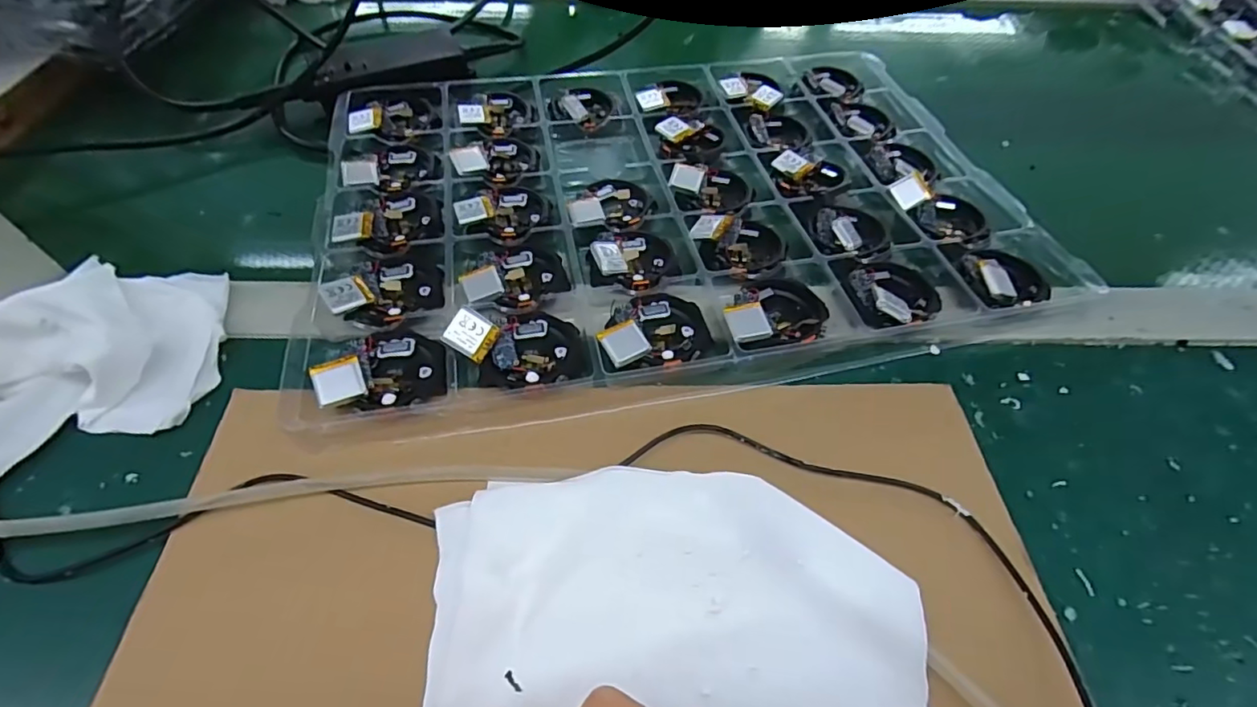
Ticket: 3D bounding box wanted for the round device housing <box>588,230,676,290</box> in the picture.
[{"bbox_3d":[0.003,-0.062,0.329,0.046,0.015,0.046,10,55,6],"label":"round device housing"}]

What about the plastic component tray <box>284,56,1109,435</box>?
[{"bbox_3d":[0.028,-0.117,0.370,0.439,0.023,0.305,-8,55,-8],"label":"plastic component tray"}]

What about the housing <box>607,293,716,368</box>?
[{"bbox_3d":[0.019,-0.014,0.299,0.049,0.010,0.048,1,55,-1],"label":"housing"}]

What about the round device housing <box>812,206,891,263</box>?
[{"bbox_3d":[0.141,-0.078,0.346,0.043,0.011,0.052,-2,55,-3],"label":"round device housing"}]

